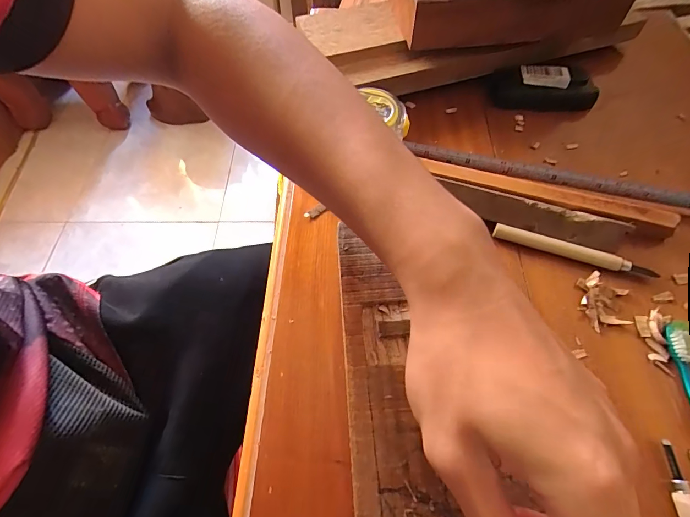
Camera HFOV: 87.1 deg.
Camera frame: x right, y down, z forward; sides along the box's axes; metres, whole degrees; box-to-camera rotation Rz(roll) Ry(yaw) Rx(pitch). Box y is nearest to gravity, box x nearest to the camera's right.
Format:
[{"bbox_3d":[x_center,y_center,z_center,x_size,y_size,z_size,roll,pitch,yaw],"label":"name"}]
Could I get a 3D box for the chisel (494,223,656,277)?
[{"bbox_3d":[0.188,-0.007,0.300,0.125,0.009,0.010,17,62,10],"label":"chisel"}]

